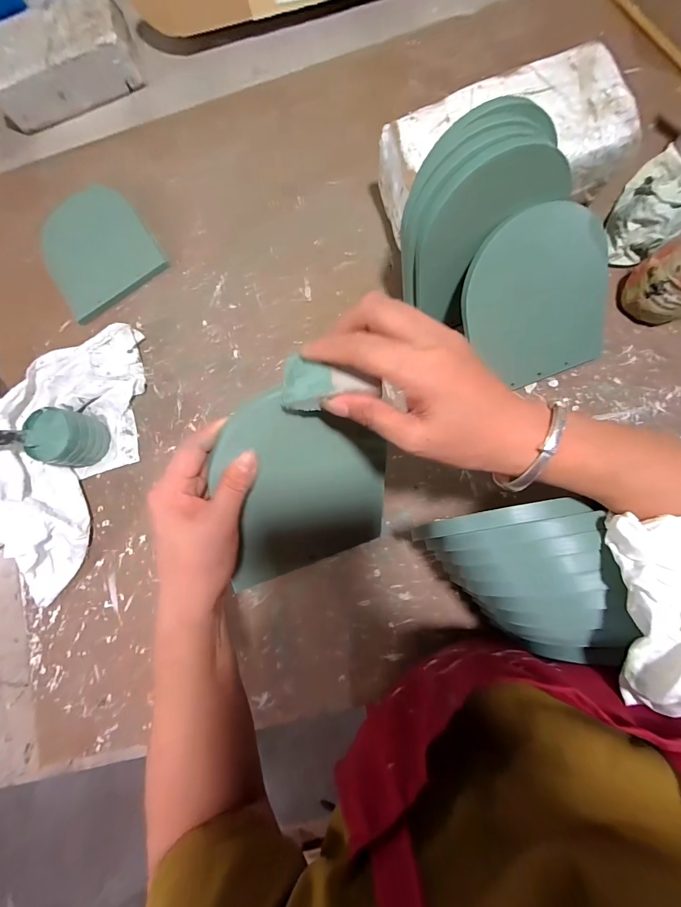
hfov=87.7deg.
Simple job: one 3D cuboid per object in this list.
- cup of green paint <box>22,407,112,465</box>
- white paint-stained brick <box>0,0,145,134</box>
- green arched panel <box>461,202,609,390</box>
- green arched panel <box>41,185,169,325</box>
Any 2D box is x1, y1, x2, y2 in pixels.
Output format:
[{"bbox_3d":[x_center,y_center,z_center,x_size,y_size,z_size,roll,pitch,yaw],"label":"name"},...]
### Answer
[{"bbox_3d":[-0.336,-0.018,0.442,0.065,0.064,0.068,-1,84,6],"label":"cup of green paint"},{"bbox_3d":[-0.404,-0.560,0.510,0.219,0.070,0.090,-18,82,4],"label":"white paint-stained brick"},{"bbox_3d":[0.210,-0.158,0.377,0.138,0.010,0.167,-19,119,9],"label":"green arched panel"},{"bbox_3d":[-0.332,-0.278,0.482,0.140,0.022,0.147,-32,90,-1],"label":"green arched panel"}]

